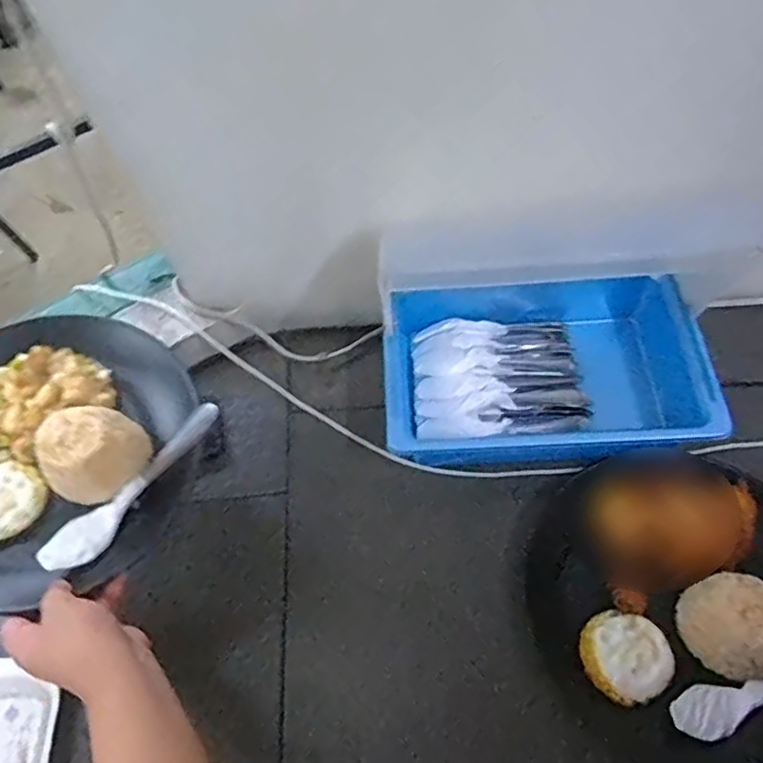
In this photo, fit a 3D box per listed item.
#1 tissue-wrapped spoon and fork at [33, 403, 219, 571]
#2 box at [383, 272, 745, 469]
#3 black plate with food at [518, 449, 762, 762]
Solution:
[{"bbox_3d":[-0.215,0.090,0.544,0.034,0.018,0.184,32,66,21],"label":"tissue-wrapped spoon and fork"},{"bbox_3d":[0.163,-0.018,0.652,0.311,0.089,0.217,-2,58,3],"label":"box"},{"bbox_3d":[0.264,0.180,0.528,0.259,0.063,0.252,-2,58,3],"label":"black plate with food"}]

